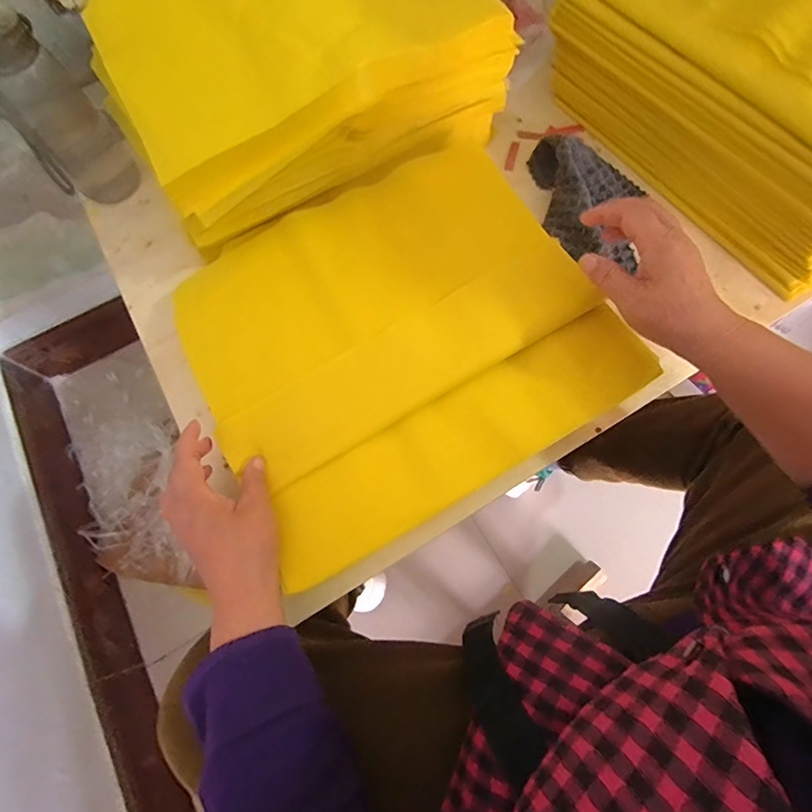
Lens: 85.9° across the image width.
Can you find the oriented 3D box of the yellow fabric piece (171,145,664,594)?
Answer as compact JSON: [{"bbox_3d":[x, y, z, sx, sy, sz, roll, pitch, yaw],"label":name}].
[{"bbox_3d":[-0.011,-0.069,0.395,0.343,0.027,0.313,-28,72,-8],"label":"yellow fabric piece"}]

